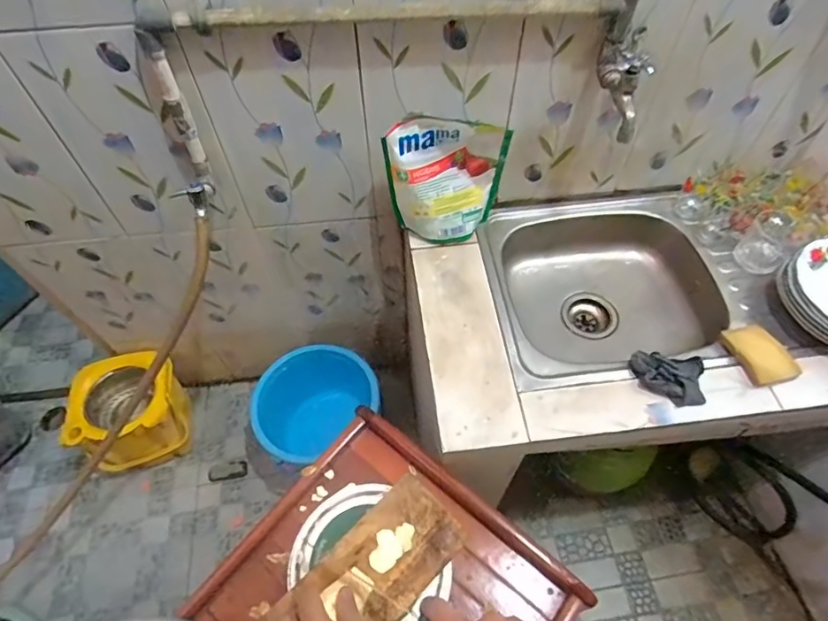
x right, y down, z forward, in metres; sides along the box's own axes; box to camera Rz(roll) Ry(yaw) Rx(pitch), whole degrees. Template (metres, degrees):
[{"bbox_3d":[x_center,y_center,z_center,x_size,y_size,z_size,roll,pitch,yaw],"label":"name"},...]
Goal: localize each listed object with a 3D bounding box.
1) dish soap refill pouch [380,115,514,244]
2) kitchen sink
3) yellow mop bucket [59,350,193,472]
[{"bbox_3d":[0.056,-0.216,0.859,0.200,0.219,0.063,-4,56,-2],"label":"dish soap refill pouch"},{"bbox_3d":[0.382,-0.031,0.976,0.486,0.168,0.387,-8,56,-5],"label":"kitchen sink"},{"bbox_3d":[-0.747,0.272,1.358,0.239,0.269,0.230,0,56,0],"label":"yellow mop bucket"}]

